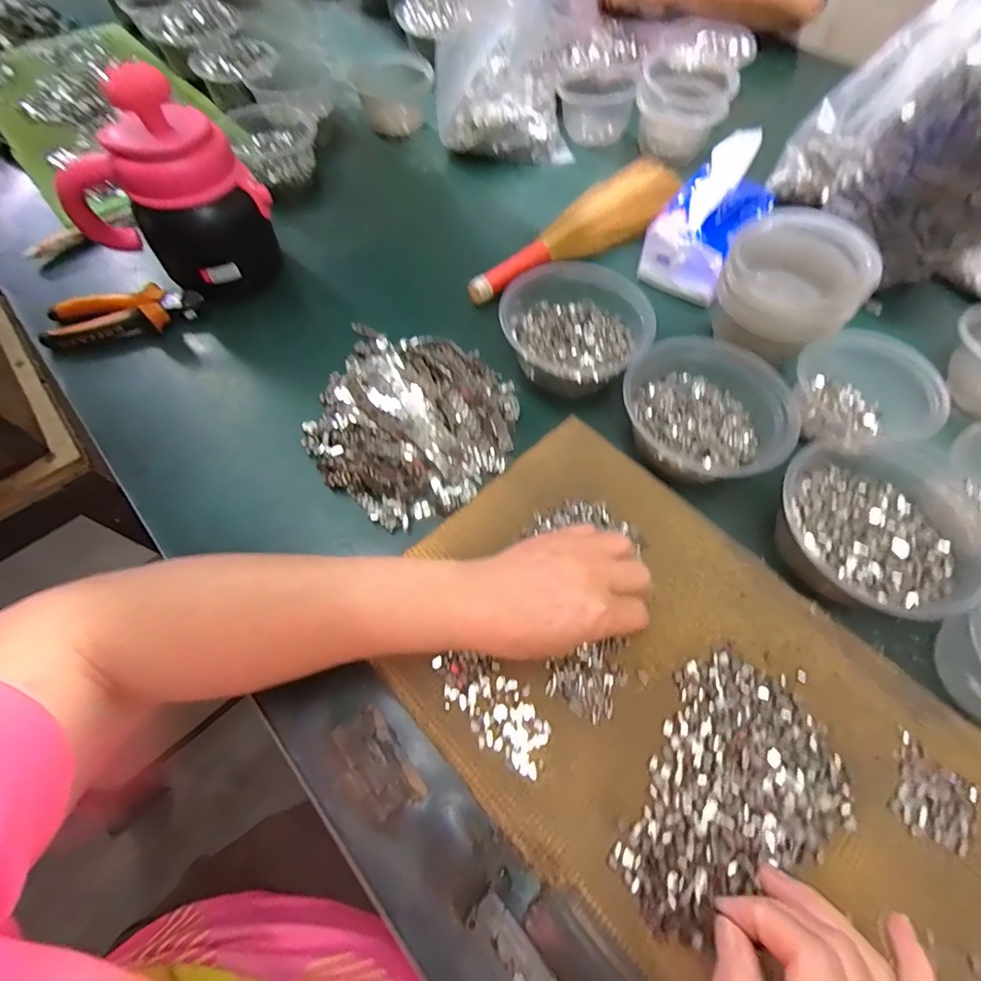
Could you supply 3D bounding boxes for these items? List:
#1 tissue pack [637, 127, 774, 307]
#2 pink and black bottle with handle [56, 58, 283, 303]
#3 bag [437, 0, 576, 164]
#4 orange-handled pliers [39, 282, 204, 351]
[{"bbox_3d":[0.238,-0.297,0.515,0.091,0.102,0.134,31,67,16],"label":"tissue pack"},{"bbox_3d":[-0.305,-0.281,0.449,0.158,0.168,0.120,-36,67,-17],"label":"pink and black bottle with handle"},{"bbox_3d":[0.017,-0.536,0.591,0.169,0.192,0.116,-4,62,-1],"label":"bag"},{"bbox_3d":[-0.371,-0.180,0.489,0.143,0.033,0.066,-14,63,-6],"label":"orange-handled pliers"}]

